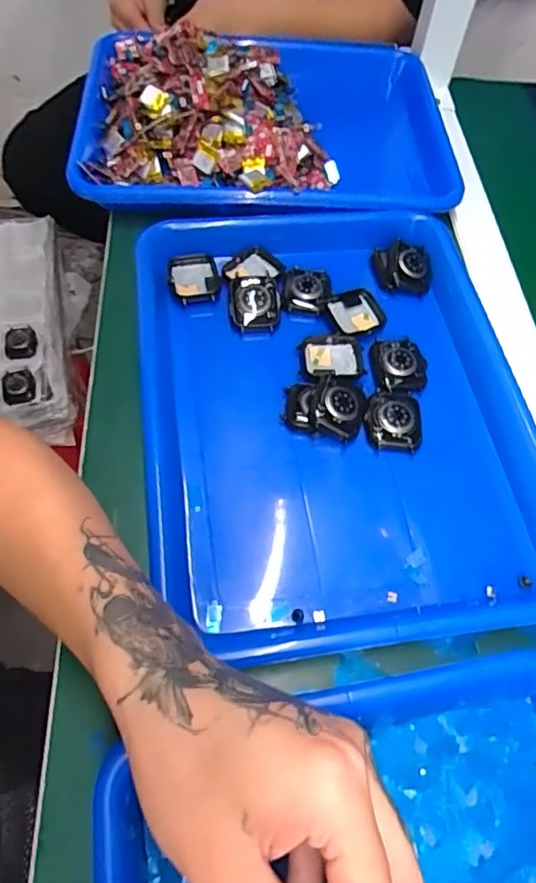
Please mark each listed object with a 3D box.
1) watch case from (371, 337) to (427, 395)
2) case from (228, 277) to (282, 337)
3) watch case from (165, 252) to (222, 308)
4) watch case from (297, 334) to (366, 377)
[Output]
[{"bbox_3d":[0.096,-0.056,0.411,0.039,0.008,0.048,-5,61,-6],"label":"watch case"},{"bbox_3d":[-0.010,-0.104,0.429,0.037,0.012,0.044,-7,86,-2],"label":"case"},{"bbox_3d":[-0.058,-0.128,0.442,0.039,0.010,0.045,-12,62,-10],"label":"watch case"},{"bbox_3d":[0.046,-0.061,0.410,0.045,0.008,0.038,-7,61,-7],"label":"watch case"}]

